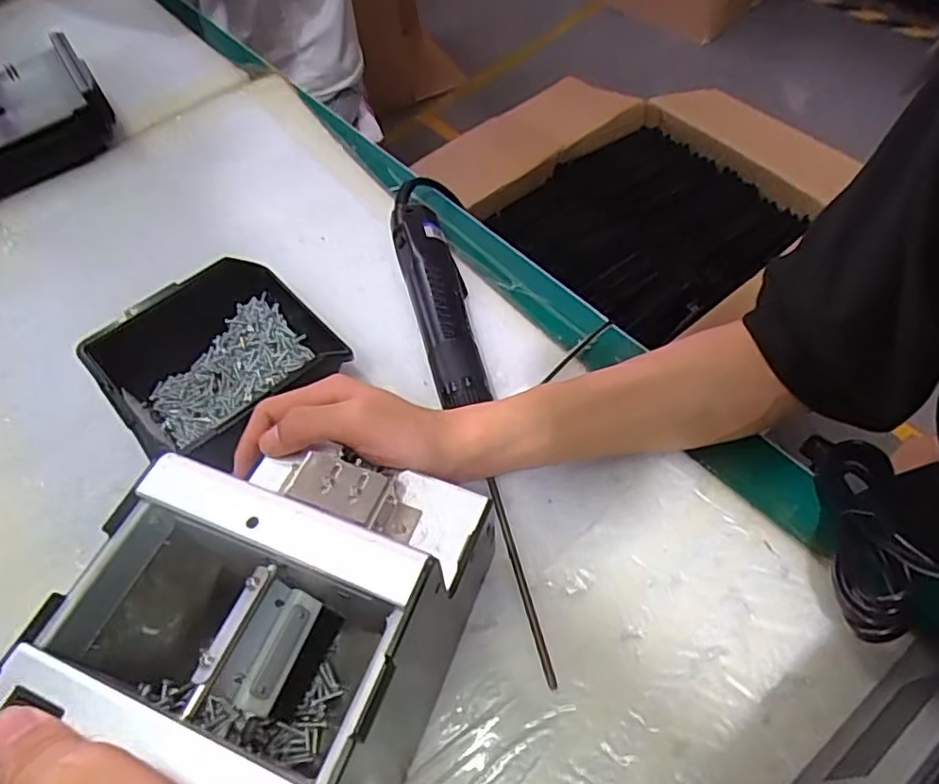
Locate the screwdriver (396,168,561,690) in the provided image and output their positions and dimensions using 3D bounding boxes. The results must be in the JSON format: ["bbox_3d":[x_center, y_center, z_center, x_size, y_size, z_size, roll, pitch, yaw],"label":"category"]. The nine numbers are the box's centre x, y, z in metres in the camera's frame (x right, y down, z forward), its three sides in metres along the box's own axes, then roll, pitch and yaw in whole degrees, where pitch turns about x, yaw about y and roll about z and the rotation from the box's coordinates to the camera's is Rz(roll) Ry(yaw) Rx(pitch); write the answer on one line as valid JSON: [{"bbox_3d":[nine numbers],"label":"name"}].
[{"bbox_3d":[-0.010,-0.020,0.429,0.050,0.039,0.399,-11,58,-2],"label":"screwdriver"}]

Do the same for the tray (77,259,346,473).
[{"bbox_3d":[-0.162,-0.014,0.426,0.139,0.063,0.133,-41,64,-19],"label":"tray"}]

